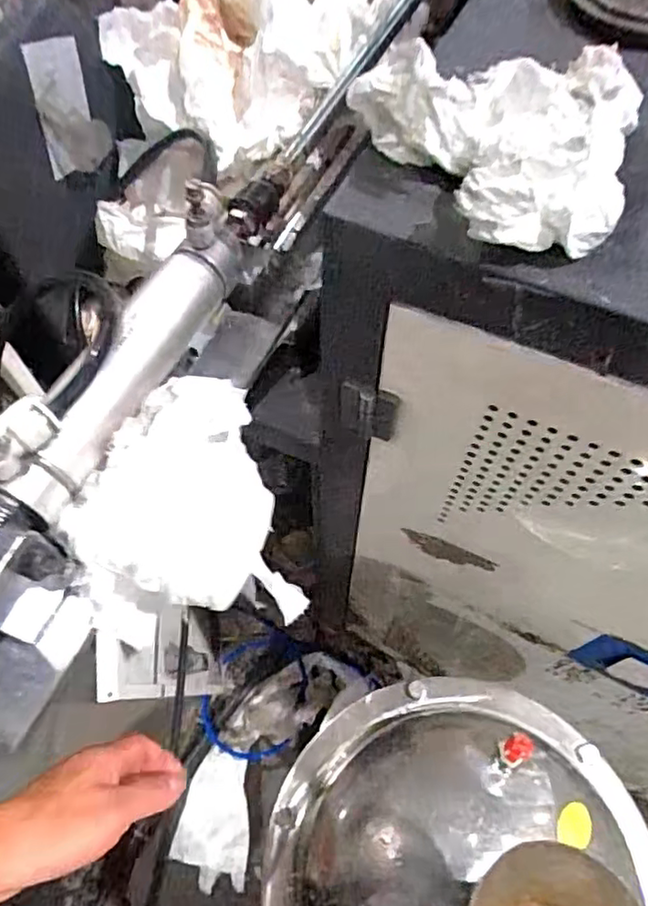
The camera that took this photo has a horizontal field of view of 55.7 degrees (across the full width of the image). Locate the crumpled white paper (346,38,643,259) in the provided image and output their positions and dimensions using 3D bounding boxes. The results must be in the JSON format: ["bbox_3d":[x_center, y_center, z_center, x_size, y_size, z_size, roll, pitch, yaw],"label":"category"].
[{"bbox_3d":[0.074,-0.140,0.274,0.123,0.045,0.091,7,62,3],"label":"crumpled white paper"}]

